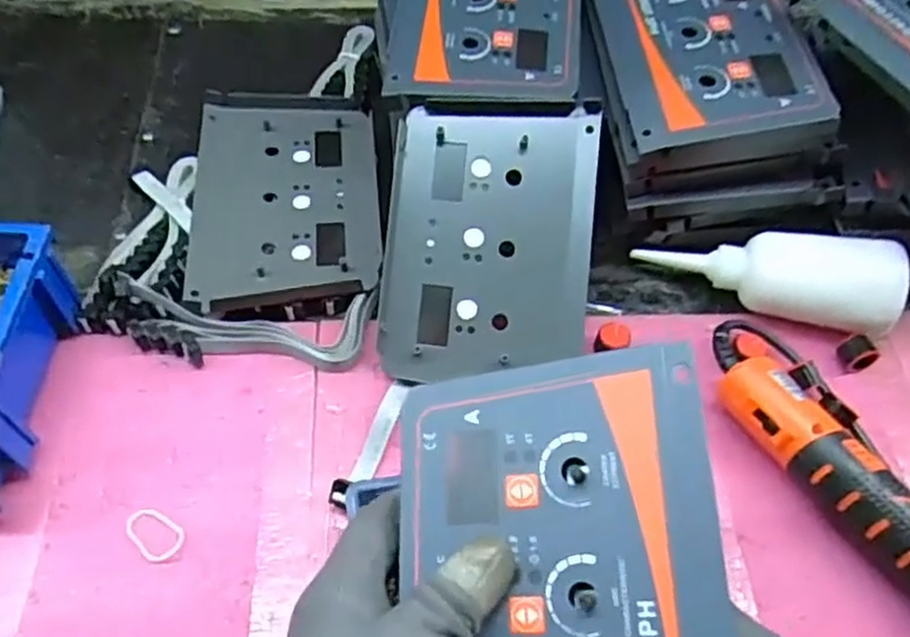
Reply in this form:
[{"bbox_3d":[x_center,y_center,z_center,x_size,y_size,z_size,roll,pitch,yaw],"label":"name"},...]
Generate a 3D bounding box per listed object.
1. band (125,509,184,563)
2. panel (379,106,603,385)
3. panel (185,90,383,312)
[{"bbox_3d":[-0.167,0.119,0.418,0.035,0.004,0.023,28,59,14],"label":"band"},{"bbox_3d":[0.022,-0.048,0.482,0.127,0.009,0.174,5,85,0],"label":"panel"},{"bbox_3d":[-0.122,-0.093,0.555,0.129,0.025,0.197,-4,57,-6],"label":"panel"}]

